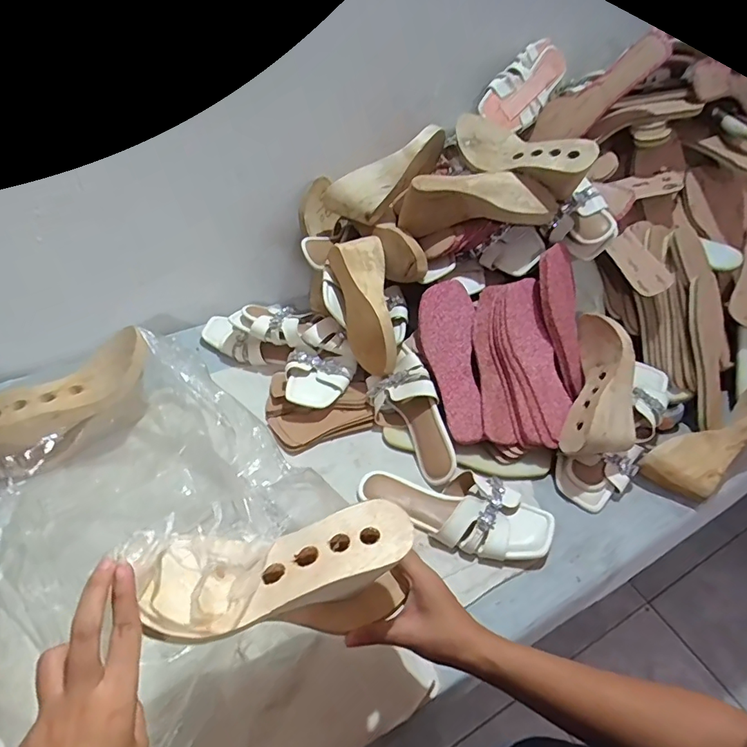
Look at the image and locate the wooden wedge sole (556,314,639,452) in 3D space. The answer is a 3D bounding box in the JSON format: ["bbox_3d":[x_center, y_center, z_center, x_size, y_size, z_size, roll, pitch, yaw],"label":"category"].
[{"bbox_3d":[0.332,0.017,0.681,0.100,0.069,0.220,12,69,9],"label":"wooden wedge sole"}]

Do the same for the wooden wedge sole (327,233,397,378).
[{"bbox_3d":[-0.008,-0.108,0.743,0.086,0.071,0.220,-10,84,-12],"label":"wooden wedge sole"}]

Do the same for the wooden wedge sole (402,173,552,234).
[{"bbox_3d":[0.153,-0.251,0.741,0.222,0.091,0.067,14,46,11],"label":"wooden wedge sole"}]

